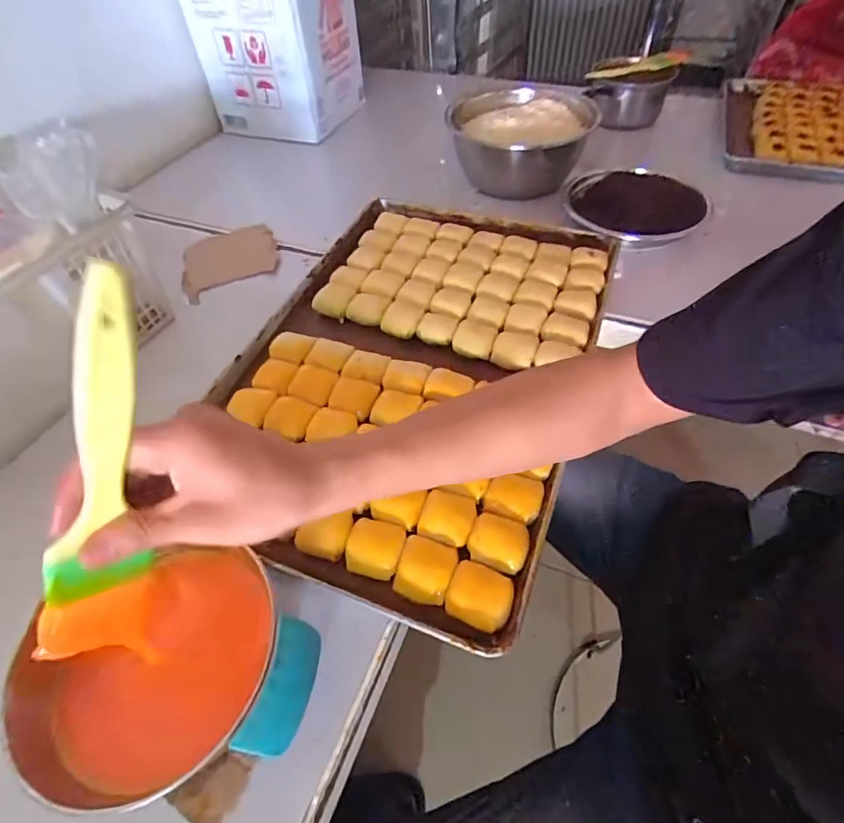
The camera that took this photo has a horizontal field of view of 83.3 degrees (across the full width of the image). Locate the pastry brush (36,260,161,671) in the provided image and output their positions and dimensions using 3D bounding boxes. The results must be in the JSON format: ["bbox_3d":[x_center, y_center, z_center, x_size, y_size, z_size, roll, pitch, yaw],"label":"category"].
[{"bbox_3d":[-0.154,0.047,0.228,0.016,0.239,0.046,30,27,22],"label":"pastry brush"}]

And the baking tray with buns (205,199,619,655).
[{"bbox_3d":[-0.006,-0.076,0.572,0.387,0.033,0.578,17,57,15],"label":"baking tray with buns"}]

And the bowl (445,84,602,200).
[{"bbox_3d":[0.180,-0.480,0.851,0.256,0.109,0.219,-6,54,-1],"label":"bowl"}]

